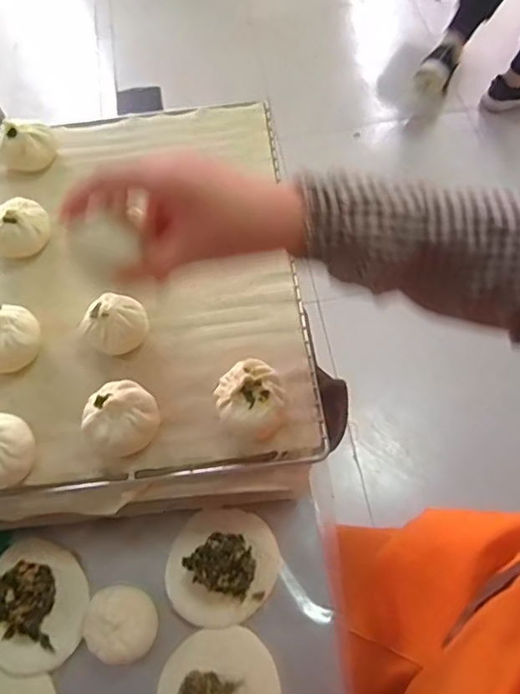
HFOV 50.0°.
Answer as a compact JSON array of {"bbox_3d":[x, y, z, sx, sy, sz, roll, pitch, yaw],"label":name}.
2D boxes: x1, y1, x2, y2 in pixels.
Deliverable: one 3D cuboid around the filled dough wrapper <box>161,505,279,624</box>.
[{"bbox_3d":[-0.032,0.173,0.446,0.085,0.026,0.090,-1,62,2],"label":"filled dough wrapper"}]

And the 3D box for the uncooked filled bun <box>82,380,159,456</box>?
[{"bbox_3d":[-0.102,0.052,0.415,0.050,0.041,0.049,-1,62,2],"label":"uncooked filled bun"}]

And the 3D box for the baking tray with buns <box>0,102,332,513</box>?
[{"bbox_3d":[-0.266,-0.056,0.493,0.597,0.061,0.403,-7,62,-1],"label":"baking tray with buns"}]

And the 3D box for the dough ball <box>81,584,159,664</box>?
[{"bbox_3d":[-0.106,0.210,0.425,0.053,0.031,0.051,-1,62,2],"label":"dough ball"}]

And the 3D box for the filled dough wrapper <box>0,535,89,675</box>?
[{"bbox_3d":[-0.185,0.202,0.443,0.083,0.034,0.098,-18,62,-7],"label":"filled dough wrapper"}]

